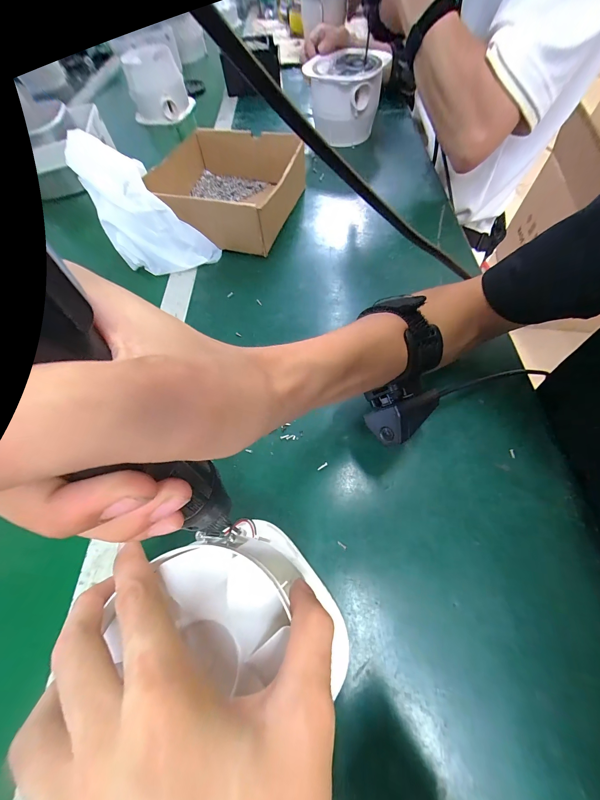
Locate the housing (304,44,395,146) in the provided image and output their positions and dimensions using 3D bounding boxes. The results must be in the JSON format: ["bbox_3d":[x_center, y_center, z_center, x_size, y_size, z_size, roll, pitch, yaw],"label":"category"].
[{"bbox_3d":[0.085,-0.578,0.543,0.125,0.106,0.118,-41,68,-17],"label":"housing"}]

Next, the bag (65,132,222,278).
[{"bbox_3d":[-0.229,-0.258,0.399,0.211,0.076,0.099,43,68,-16],"label":"bag"}]

